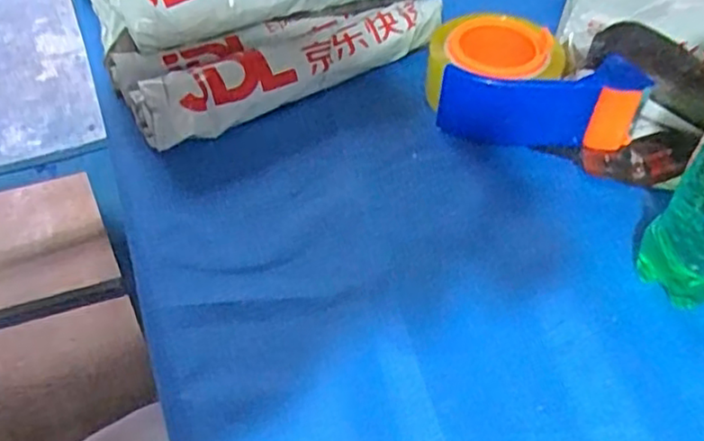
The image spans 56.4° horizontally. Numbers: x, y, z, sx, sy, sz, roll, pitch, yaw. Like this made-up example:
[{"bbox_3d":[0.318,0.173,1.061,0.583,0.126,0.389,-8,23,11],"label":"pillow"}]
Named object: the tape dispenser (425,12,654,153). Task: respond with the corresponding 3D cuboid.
[{"bbox_3d":[0.143,-0.113,0.521,0.161,0.059,0.091,10,52,7],"label":"tape dispenser"}]

